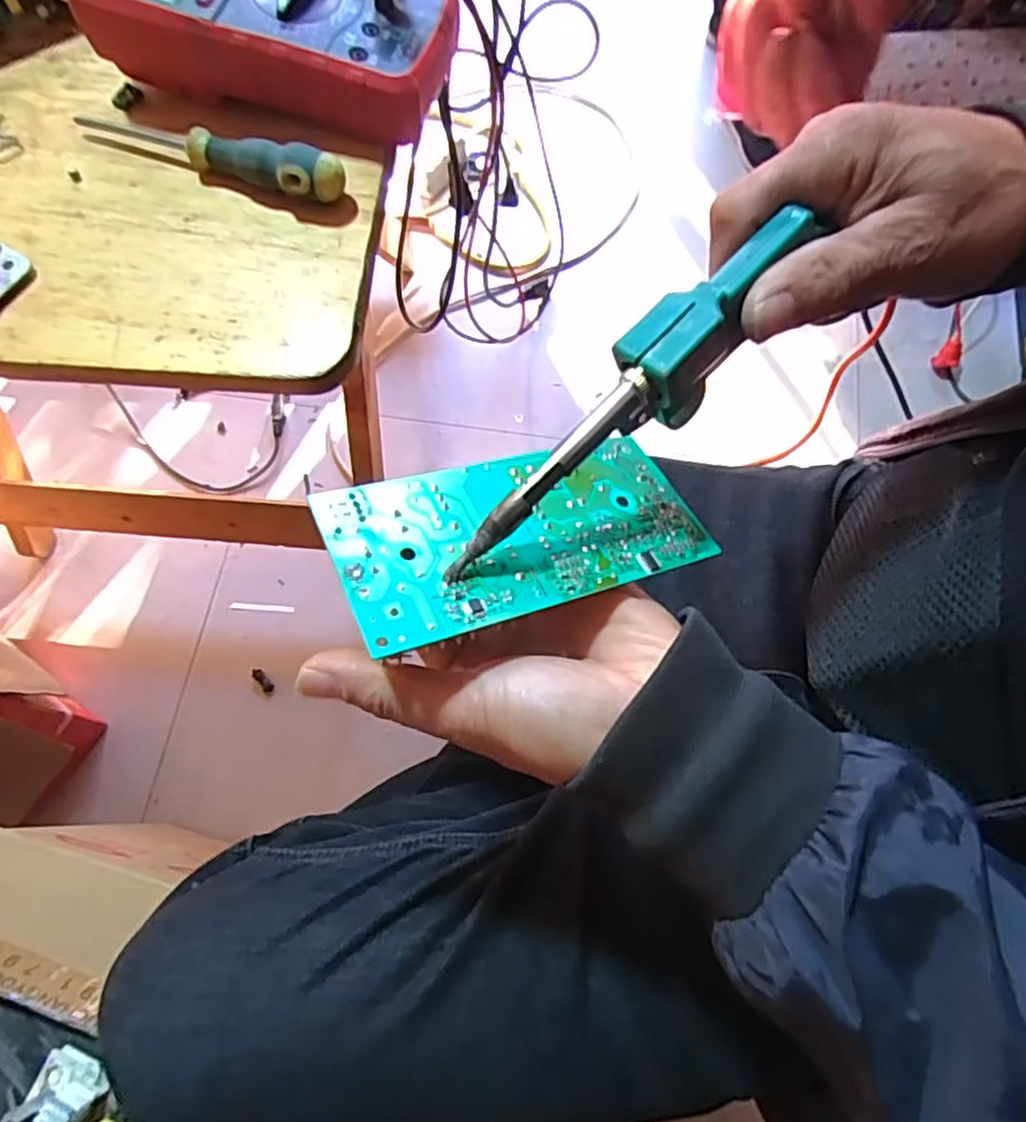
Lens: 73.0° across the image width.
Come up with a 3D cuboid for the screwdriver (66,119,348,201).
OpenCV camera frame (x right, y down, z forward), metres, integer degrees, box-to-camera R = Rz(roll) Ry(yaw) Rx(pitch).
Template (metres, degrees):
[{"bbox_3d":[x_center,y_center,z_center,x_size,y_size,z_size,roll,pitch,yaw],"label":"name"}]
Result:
[{"bbox_3d":[-0.157,-0.215,0.356,0.152,0.023,0.019,23,72,9],"label":"screwdriver"}]

